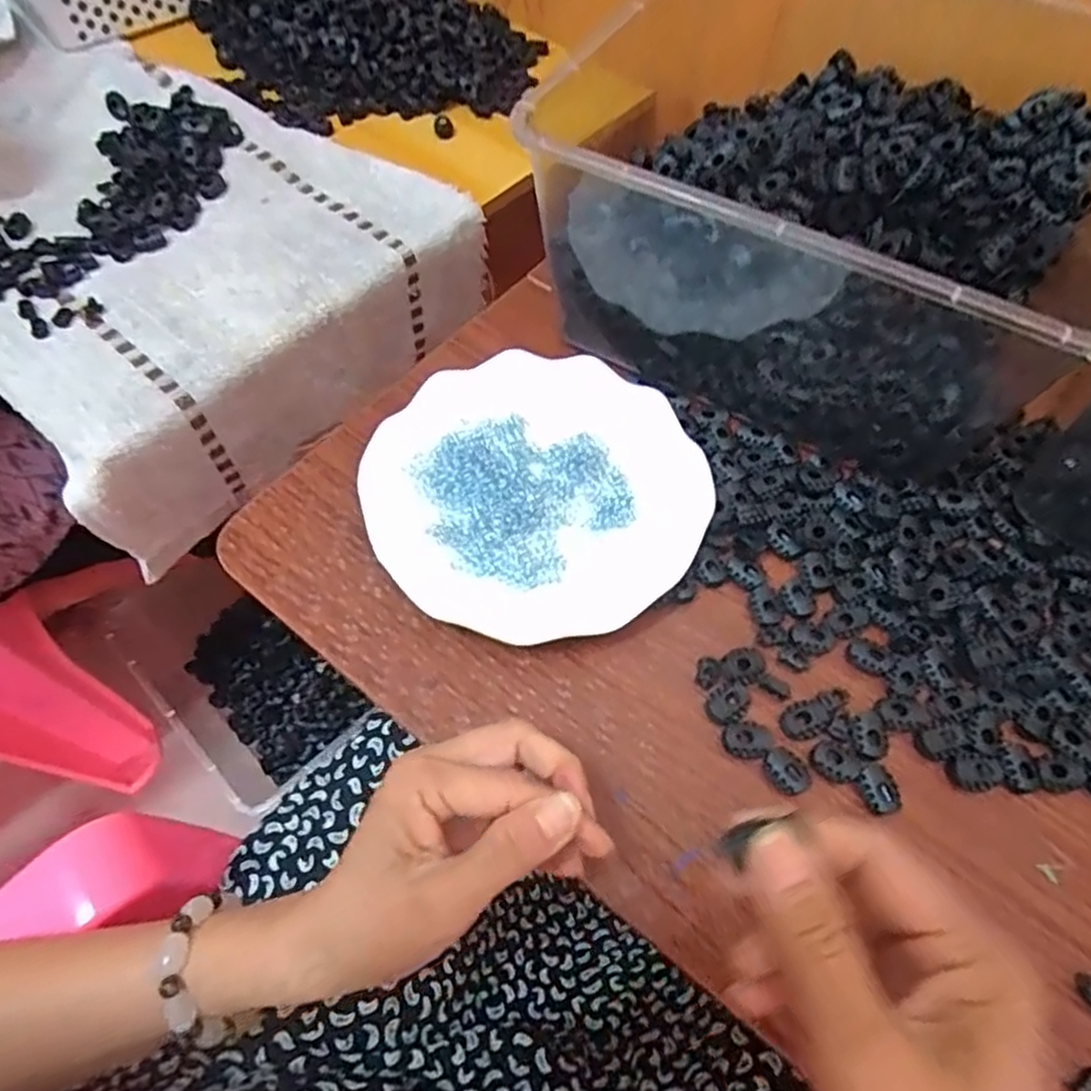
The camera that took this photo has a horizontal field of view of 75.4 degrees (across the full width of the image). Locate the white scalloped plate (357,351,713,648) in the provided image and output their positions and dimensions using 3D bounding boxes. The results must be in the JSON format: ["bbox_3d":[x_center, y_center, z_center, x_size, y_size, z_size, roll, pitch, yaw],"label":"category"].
[{"bbox_3d":[-0.005,-0.032,0.402,0.182,0.026,0.172,0,61,0],"label":"white scalloped plate"}]

